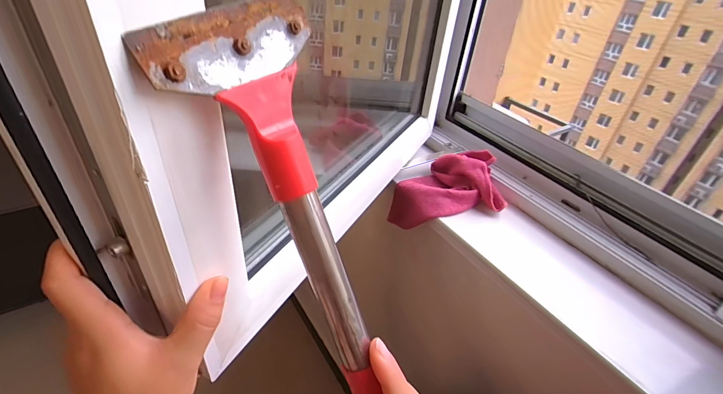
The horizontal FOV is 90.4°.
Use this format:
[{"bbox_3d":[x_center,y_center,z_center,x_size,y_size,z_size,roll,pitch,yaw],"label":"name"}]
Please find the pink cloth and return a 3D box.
[{"bbox_3d":[0.133,-0.008,0.560,0.157,0.097,0.103,-1,35,-11],"label":"pink cloth"}]

